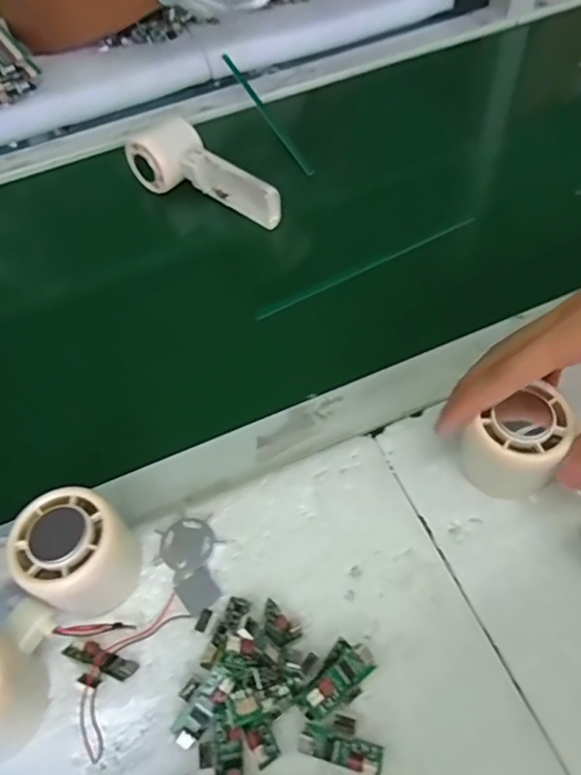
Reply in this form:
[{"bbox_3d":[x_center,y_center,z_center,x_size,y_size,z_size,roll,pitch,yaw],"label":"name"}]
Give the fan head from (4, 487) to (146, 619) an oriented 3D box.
[{"bbox_3d":[-0.115,0.089,0.306,0.053,0.055,0.051,-2,56,3],"label":"fan head"}]

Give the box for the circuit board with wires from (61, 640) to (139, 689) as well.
[{"bbox_3d":[-0.102,0.146,0.292,0.038,0.011,0.020,18,59,16],"label":"circuit board with wires"}]

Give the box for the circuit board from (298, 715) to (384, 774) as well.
[{"bbox_3d":[0.024,0.168,0.266,0.039,0.007,0.019,10,57,12],"label":"circuit board"}]

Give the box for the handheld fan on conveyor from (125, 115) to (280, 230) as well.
[{"bbox_3d":[-0.075,-0.208,0.528,0.164,0.057,0.049,23,61,19],"label":"handheld fan on conveyor"}]

